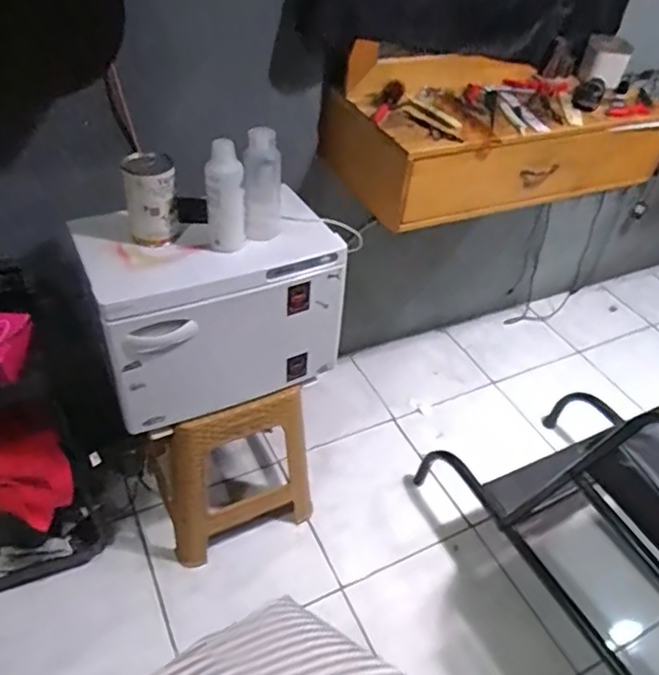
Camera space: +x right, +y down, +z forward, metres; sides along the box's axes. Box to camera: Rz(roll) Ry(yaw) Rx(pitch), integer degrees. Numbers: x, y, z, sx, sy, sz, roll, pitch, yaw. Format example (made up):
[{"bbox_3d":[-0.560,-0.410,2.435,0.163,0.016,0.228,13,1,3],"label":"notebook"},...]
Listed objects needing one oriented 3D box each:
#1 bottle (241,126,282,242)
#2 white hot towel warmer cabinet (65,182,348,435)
[{"bbox_3d":[-0.118,-0.265,1.037,0.059,0.190,0.074,6,43,0],"label":"bottle"},{"bbox_3d":[-0.214,-0.069,1.144,0.451,0.323,0.239,-16,47,-22],"label":"white hot towel warmer cabinet"}]

